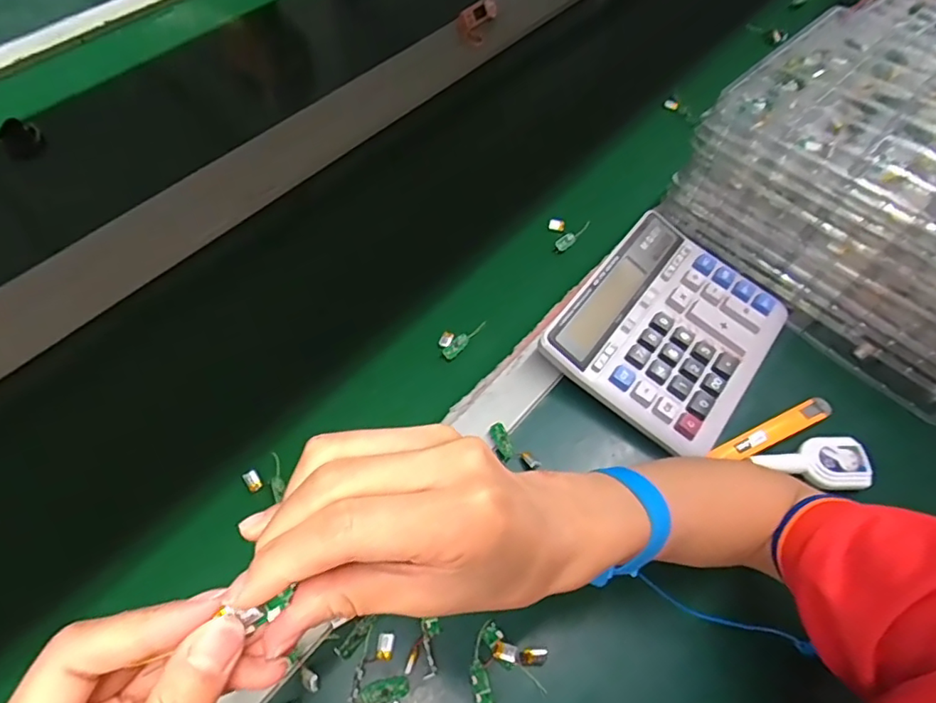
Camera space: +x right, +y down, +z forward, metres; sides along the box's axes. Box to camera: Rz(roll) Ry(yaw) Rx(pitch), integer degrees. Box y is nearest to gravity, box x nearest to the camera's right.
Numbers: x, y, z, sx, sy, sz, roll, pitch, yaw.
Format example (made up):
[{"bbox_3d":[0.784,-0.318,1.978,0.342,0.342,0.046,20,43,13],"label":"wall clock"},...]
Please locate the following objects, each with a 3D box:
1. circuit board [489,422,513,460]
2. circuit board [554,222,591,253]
[{"bbox_3d":[0.027,0.071,0.446,0.013,0.004,0.029,-37,63,14],"label":"circuit board"},{"bbox_3d":[0.106,-0.118,0.578,0.014,0.010,0.050,40,64,18],"label":"circuit board"}]

